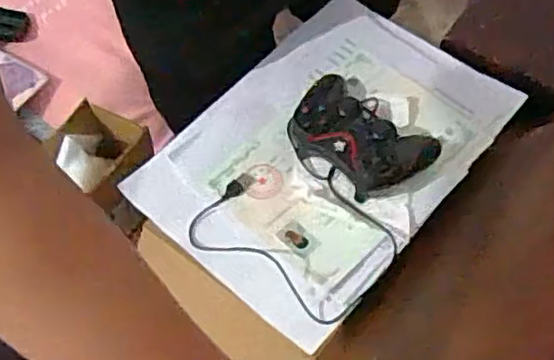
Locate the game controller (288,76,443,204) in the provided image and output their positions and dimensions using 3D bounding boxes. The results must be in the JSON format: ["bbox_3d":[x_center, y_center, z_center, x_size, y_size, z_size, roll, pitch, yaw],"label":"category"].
[{"bbox_3d":[0.085,-0.044,0.697,0.153,0.050,0.098,37,71,20],"label":"game controller"}]

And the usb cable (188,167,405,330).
[{"bbox_3d":[0.021,0.042,0.663,0.192,0.026,0.142,29,68,17],"label":"usb cable"}]

